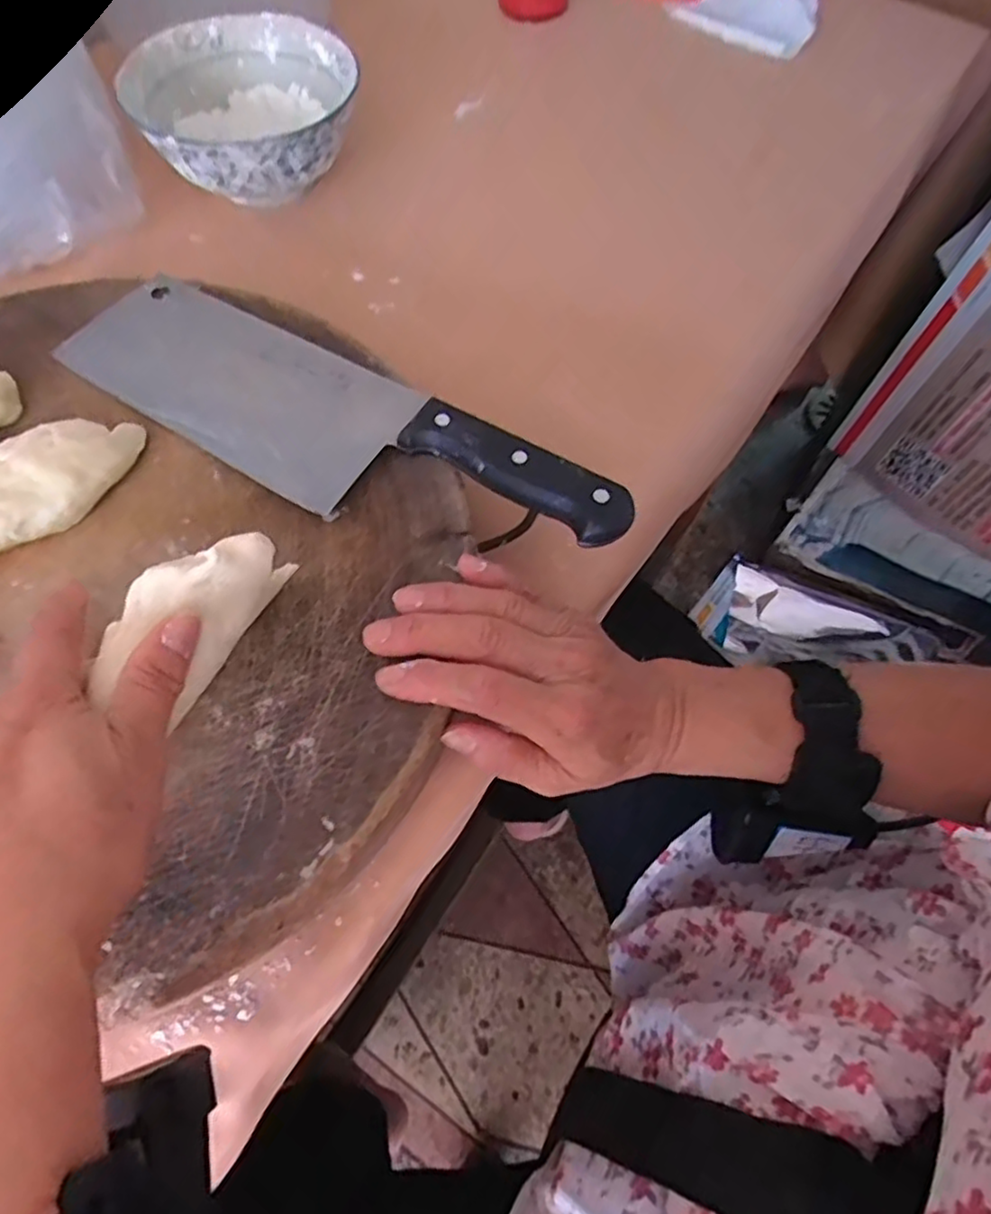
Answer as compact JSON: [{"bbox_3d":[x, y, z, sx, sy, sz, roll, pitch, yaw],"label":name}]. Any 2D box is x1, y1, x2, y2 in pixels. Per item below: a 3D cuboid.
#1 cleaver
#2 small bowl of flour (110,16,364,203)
[{"bbox_3d":[-0.082,-0.087,0.317,0.289,0.021,0.080,31,67,14],"label":"cleaver"},{"bbox_3d":[-0.163,-0.322,0.452,0.140,0.067,0.145,0,63,-1],"label":"small bowl of flour"}]

